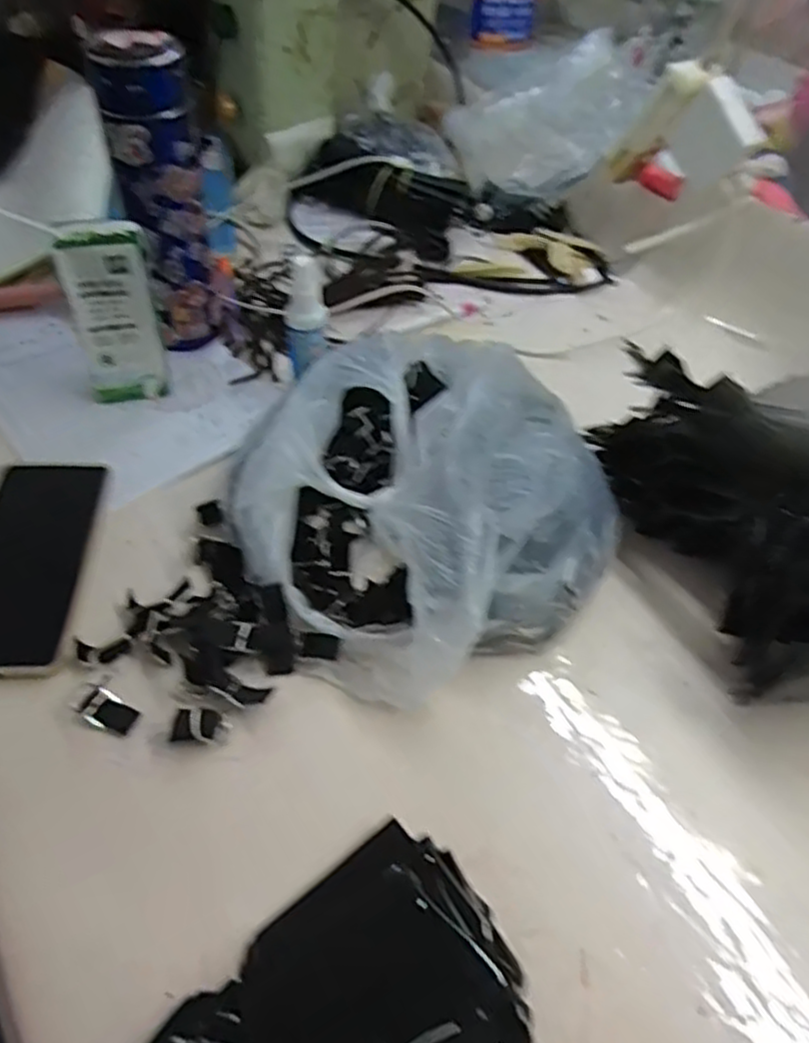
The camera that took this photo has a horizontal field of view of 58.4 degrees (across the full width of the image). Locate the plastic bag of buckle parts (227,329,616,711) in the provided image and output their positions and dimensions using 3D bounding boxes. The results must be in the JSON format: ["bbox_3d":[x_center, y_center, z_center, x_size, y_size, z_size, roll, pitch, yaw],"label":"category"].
[{"bbox_3d":[0.007,-0.029,0.469,0.227,0.104,0.249,-16,53,-17],"label":"plastic bag of buckle parts"}]

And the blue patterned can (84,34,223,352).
[{"bbox_3d":[-0.172,-0.229,0.540,0.065,0.220,0.055,-9,52,-12],"label":"blue patterned can"}]

